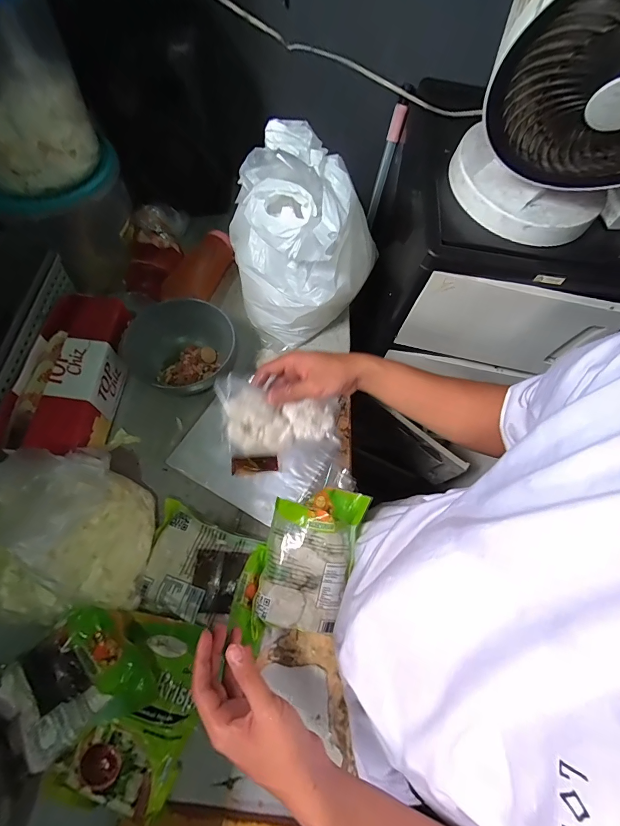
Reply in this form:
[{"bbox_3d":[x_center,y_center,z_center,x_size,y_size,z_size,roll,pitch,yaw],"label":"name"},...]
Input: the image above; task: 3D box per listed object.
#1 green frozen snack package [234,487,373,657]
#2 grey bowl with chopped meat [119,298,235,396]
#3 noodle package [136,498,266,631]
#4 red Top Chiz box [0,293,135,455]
[{"bbox_3d":[-0.009,0.187,0.469,0.123,0.064,0.210,20,66,6],"label":"green frozen snack package"},{"bbox_3d":[-0.209,-0.112,0.579,0.139,0.069,0.137,1,66,-2],"label":"grey bowl with chopped meat"},{"bbox_3d":[-0.153,0.201,0.479,0.132,0.024,0.123,21,66,7],"label":"noodle package"},{"bbox_3d":[-0.352,-0.060,0.549,0.119,0.089,0.267,3,66,-1],"label":"red Top Chiz box"}]

